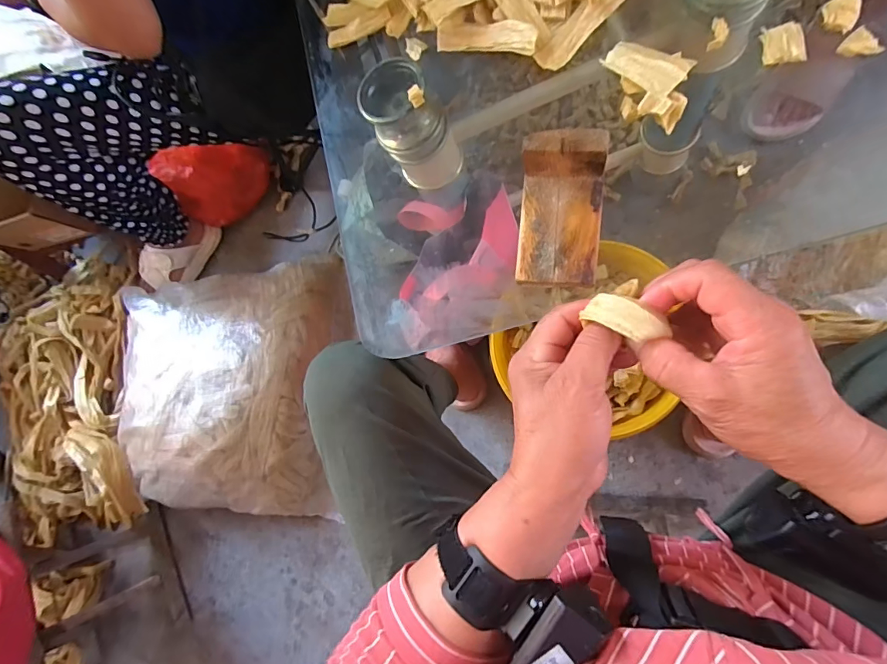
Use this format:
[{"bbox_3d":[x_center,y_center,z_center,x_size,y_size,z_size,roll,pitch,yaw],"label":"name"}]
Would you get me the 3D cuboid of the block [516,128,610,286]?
[{"bbox_3d":[0.091,-0.093,0.339,0.062,0.041,0.108,3,87,9],"label":"block"}]

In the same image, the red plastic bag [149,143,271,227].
[{"bbox_3d":[-0.473,-0.321,0.945,0.202,0.165,0.100,-27,83,6],"label":"red plastic bag"}]

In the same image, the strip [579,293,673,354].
[{"bbox_3d":[0.101,-0.007,0.246,0.045,0.012,0.023,27,91,31],"label":"strip"}]

